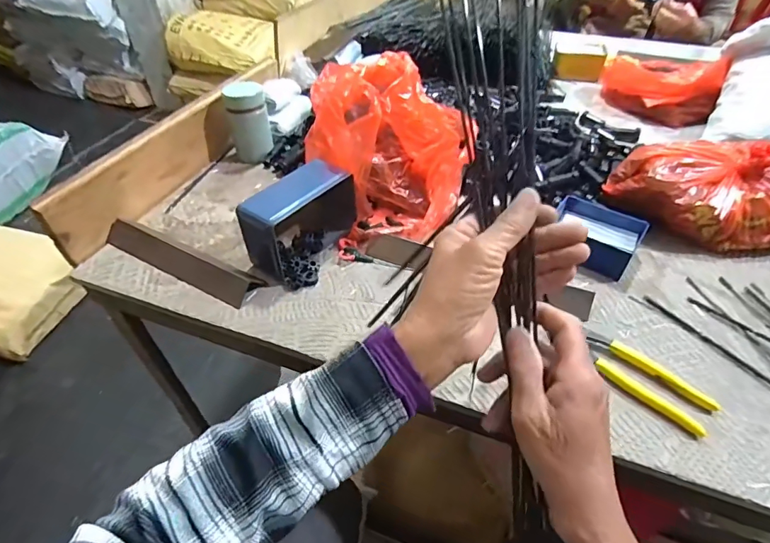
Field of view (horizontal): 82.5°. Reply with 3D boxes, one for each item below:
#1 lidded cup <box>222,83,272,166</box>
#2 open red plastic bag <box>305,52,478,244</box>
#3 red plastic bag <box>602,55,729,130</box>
[{"bbox_3d":[-0.227,-0.249,0.732,0.065,0.110,0.062,0,45,0],"label":"lidded cup"},{"bbox_3d":[-0.005,-0.172,0.612,0.162,0.170,0.175,-19,48,-18],"label":"open red plastic bag"},{"bbox_3d":[0.540,-0.368,0.873,0.208,0.095,0.131,20,48,20],"label":"red plastic bag"}]

